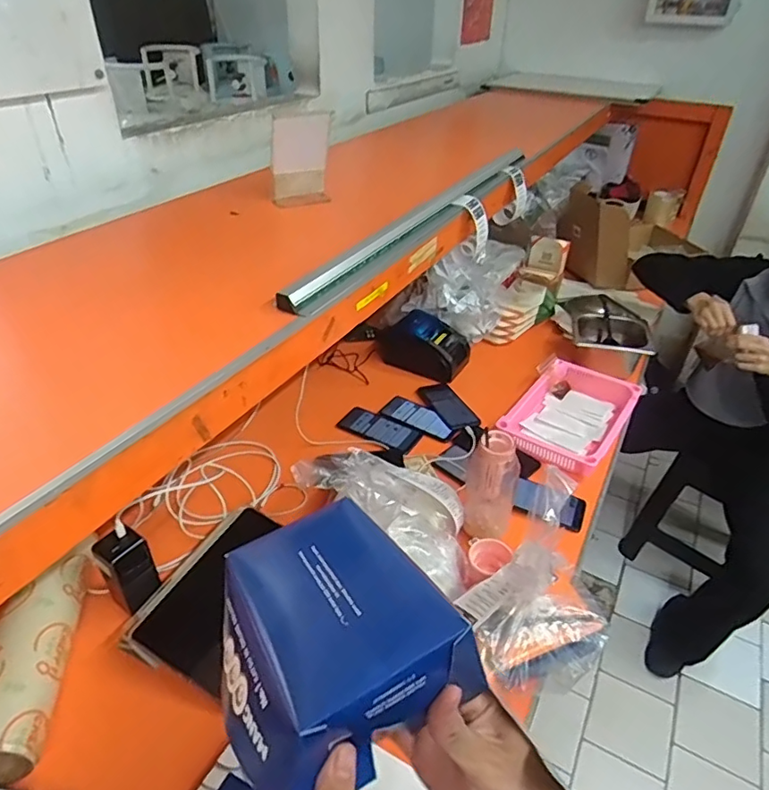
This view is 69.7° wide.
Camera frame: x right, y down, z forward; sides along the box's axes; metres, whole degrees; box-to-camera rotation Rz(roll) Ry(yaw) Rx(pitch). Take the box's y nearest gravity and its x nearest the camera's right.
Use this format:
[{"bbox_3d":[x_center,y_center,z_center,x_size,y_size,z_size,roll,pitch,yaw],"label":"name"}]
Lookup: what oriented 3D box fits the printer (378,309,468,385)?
[{"bbox_3d":[0.098,-0.136,1.322,0.198,0.107,0.139,24,42,28],"label":"printer"}]

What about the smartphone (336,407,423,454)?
[{"bbox_3d":[-0.012,0.071,1.144,0.171,0.016,0.081,20,43,32],"label":"smartphone"}]

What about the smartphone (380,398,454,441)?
[{"bbox_3d":[0.078,0.043,1.164,0.161,0.010,0.072,23,42,26],"label":"smartphone"}]

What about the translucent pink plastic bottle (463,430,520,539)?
[{"bbox_3d":[0.165,0.152,0.869,0.076,0.192,0.062,12,38,14],"label":"translucent pink plastic bottle"}]

